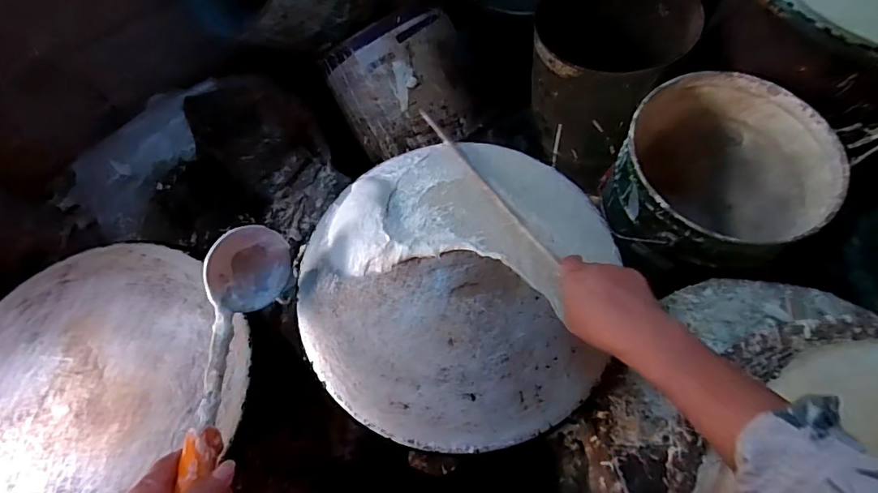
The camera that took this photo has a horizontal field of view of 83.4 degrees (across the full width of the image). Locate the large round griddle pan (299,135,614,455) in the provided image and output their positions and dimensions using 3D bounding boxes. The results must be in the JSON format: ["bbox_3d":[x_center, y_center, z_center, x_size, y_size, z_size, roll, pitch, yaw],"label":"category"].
[{"bbox_3d":[0.012,0.032,0.567,0.339,0.030,0.351,-1,64,2],"label":"large round griddle pan"}]

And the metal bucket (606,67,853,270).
[{"bbox_3d":[0.408,-0.083,0.790,0.267,0.244,0.286,-1,64,2],"label":"metal bucket"}]

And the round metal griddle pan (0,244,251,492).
[{"bbox_3d":[-0.406,0.155,0.548,0.327,0.023,0.341,-1,64,2],"label":"round metal griddle pan"}]

